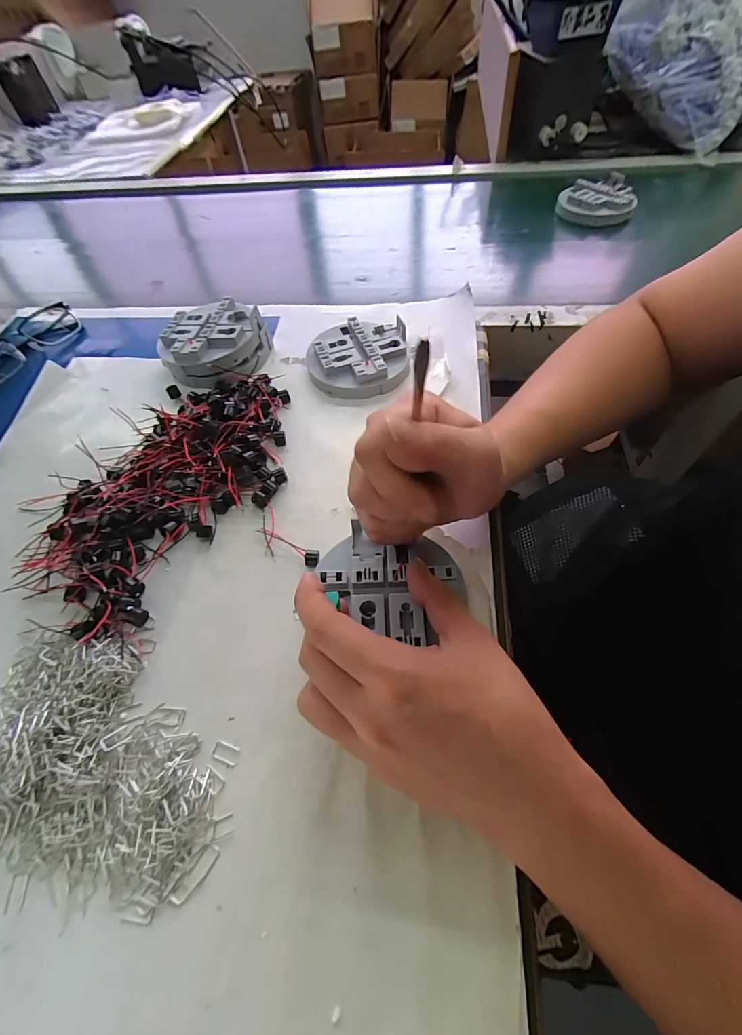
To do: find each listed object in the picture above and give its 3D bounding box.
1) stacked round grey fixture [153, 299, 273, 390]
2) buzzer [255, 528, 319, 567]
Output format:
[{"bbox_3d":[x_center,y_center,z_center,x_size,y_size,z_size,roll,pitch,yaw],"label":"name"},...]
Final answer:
[{"bbox_3d":[-0.159,-0.179,0.414,0.109,0.038,0.099,-24,58,-12],"label":"stacked round grey fixture"},{"bbox_3d":[-0.062,0.020,0.299,0.058,0.009,0.012,28,62,20],"label":"buzzer"}]

